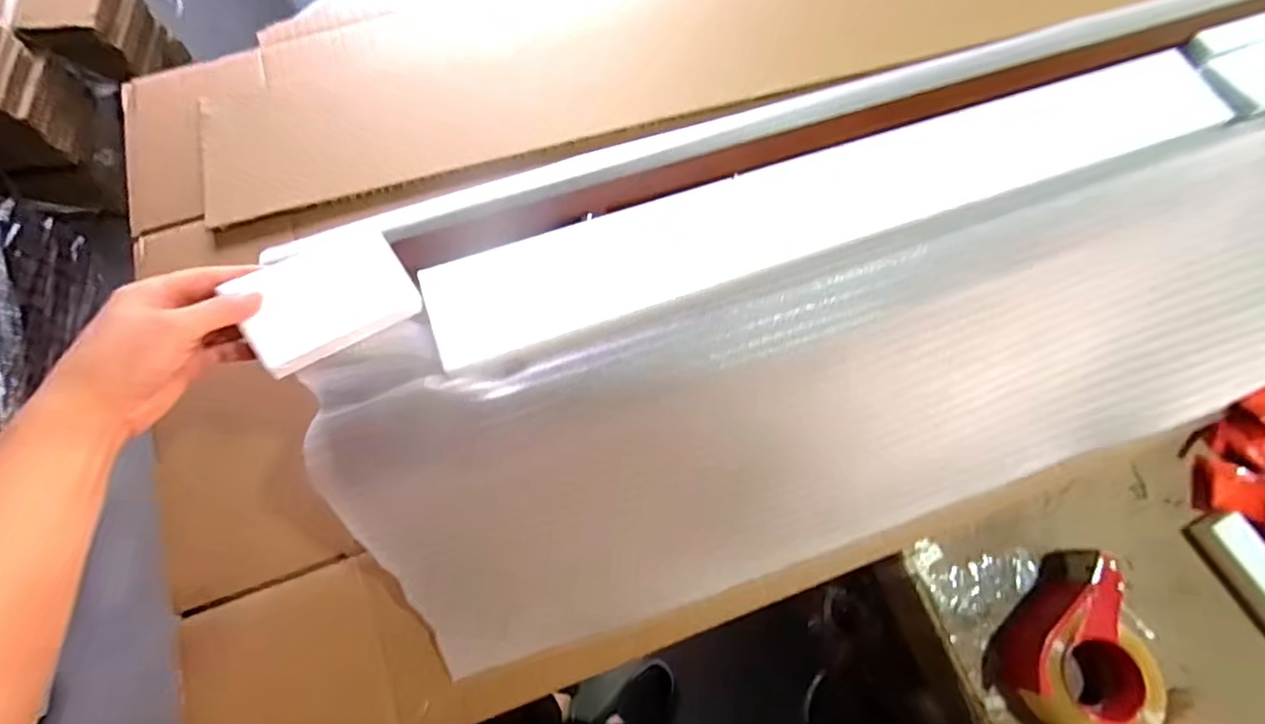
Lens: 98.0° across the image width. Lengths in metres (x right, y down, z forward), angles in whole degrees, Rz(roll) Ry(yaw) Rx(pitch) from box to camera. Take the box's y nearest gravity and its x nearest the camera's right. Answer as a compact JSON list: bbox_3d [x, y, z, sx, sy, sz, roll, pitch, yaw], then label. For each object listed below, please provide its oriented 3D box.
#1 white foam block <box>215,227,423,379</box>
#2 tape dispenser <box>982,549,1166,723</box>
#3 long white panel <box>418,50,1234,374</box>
[{"bbox_3d":[-0.228,-0.048,0.414,0.119,0.015,0.075,-37,109,-36],"label":"white foam block"},{"bbox_3d":[0.469,0.296,0.560,0.120,0.084,0.174,40,74,12],"label":"tape dispenser"},{"bbox_3d":[0.200,-0.151,0.509,0.770,0.023,0.095,-19,72,-8],"label":"long white panel"}]

